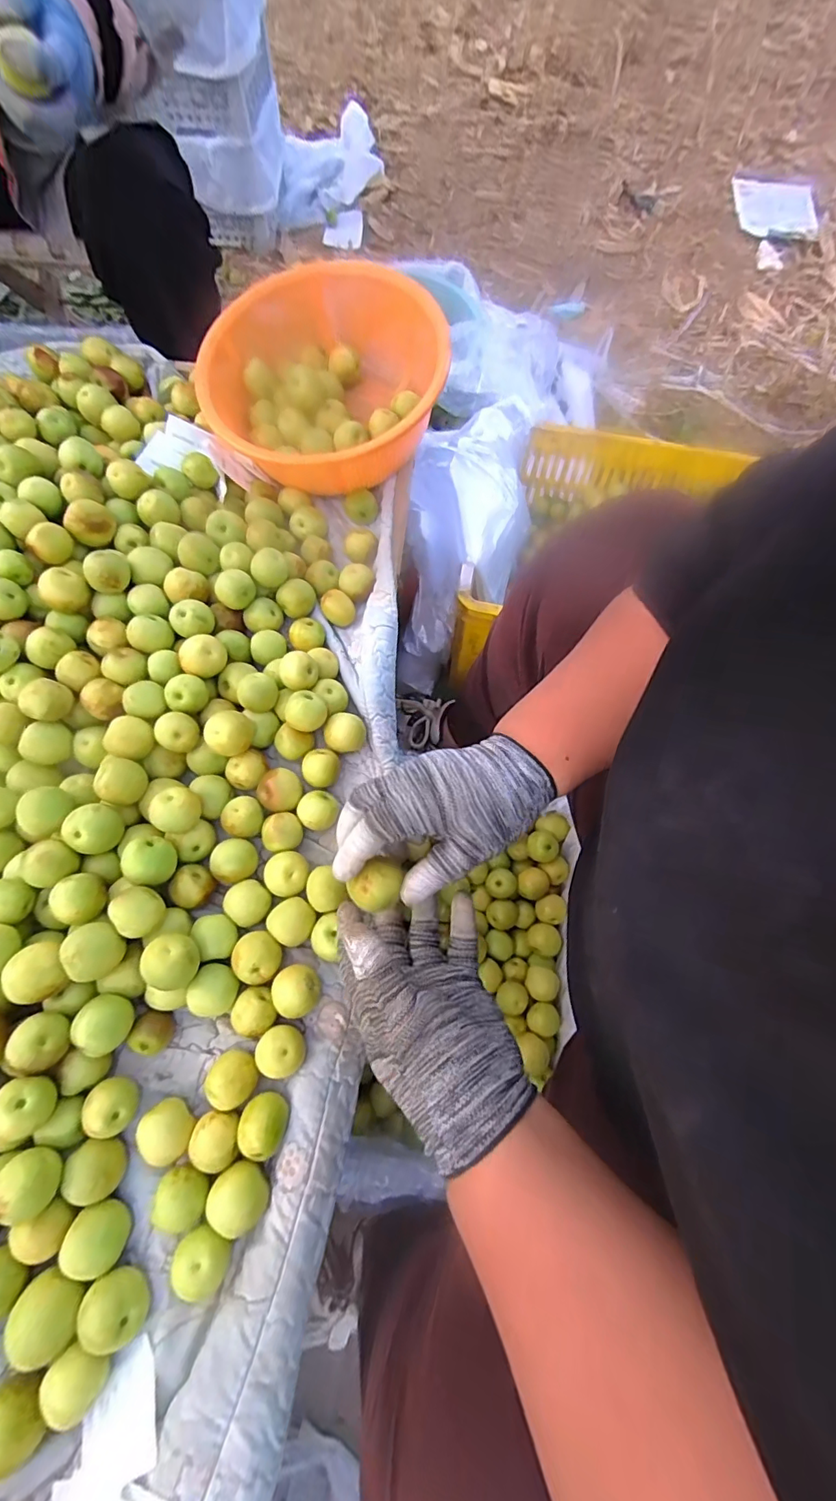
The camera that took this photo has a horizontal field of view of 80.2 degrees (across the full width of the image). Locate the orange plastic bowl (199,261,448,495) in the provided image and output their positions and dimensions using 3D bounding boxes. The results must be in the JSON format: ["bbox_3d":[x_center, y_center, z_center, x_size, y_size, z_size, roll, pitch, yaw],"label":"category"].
[{"bbox_3d":[-0.104,-0.399,0.546,0.249,0.109,0.247,1,69,-2],"label":"orange plastic bowl"}]

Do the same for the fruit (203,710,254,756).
[{"bbox_3d":[-0.161,-0.013,0.427,0.038,0.029,0.035,1,69,-2],"label":"fruit"}]

